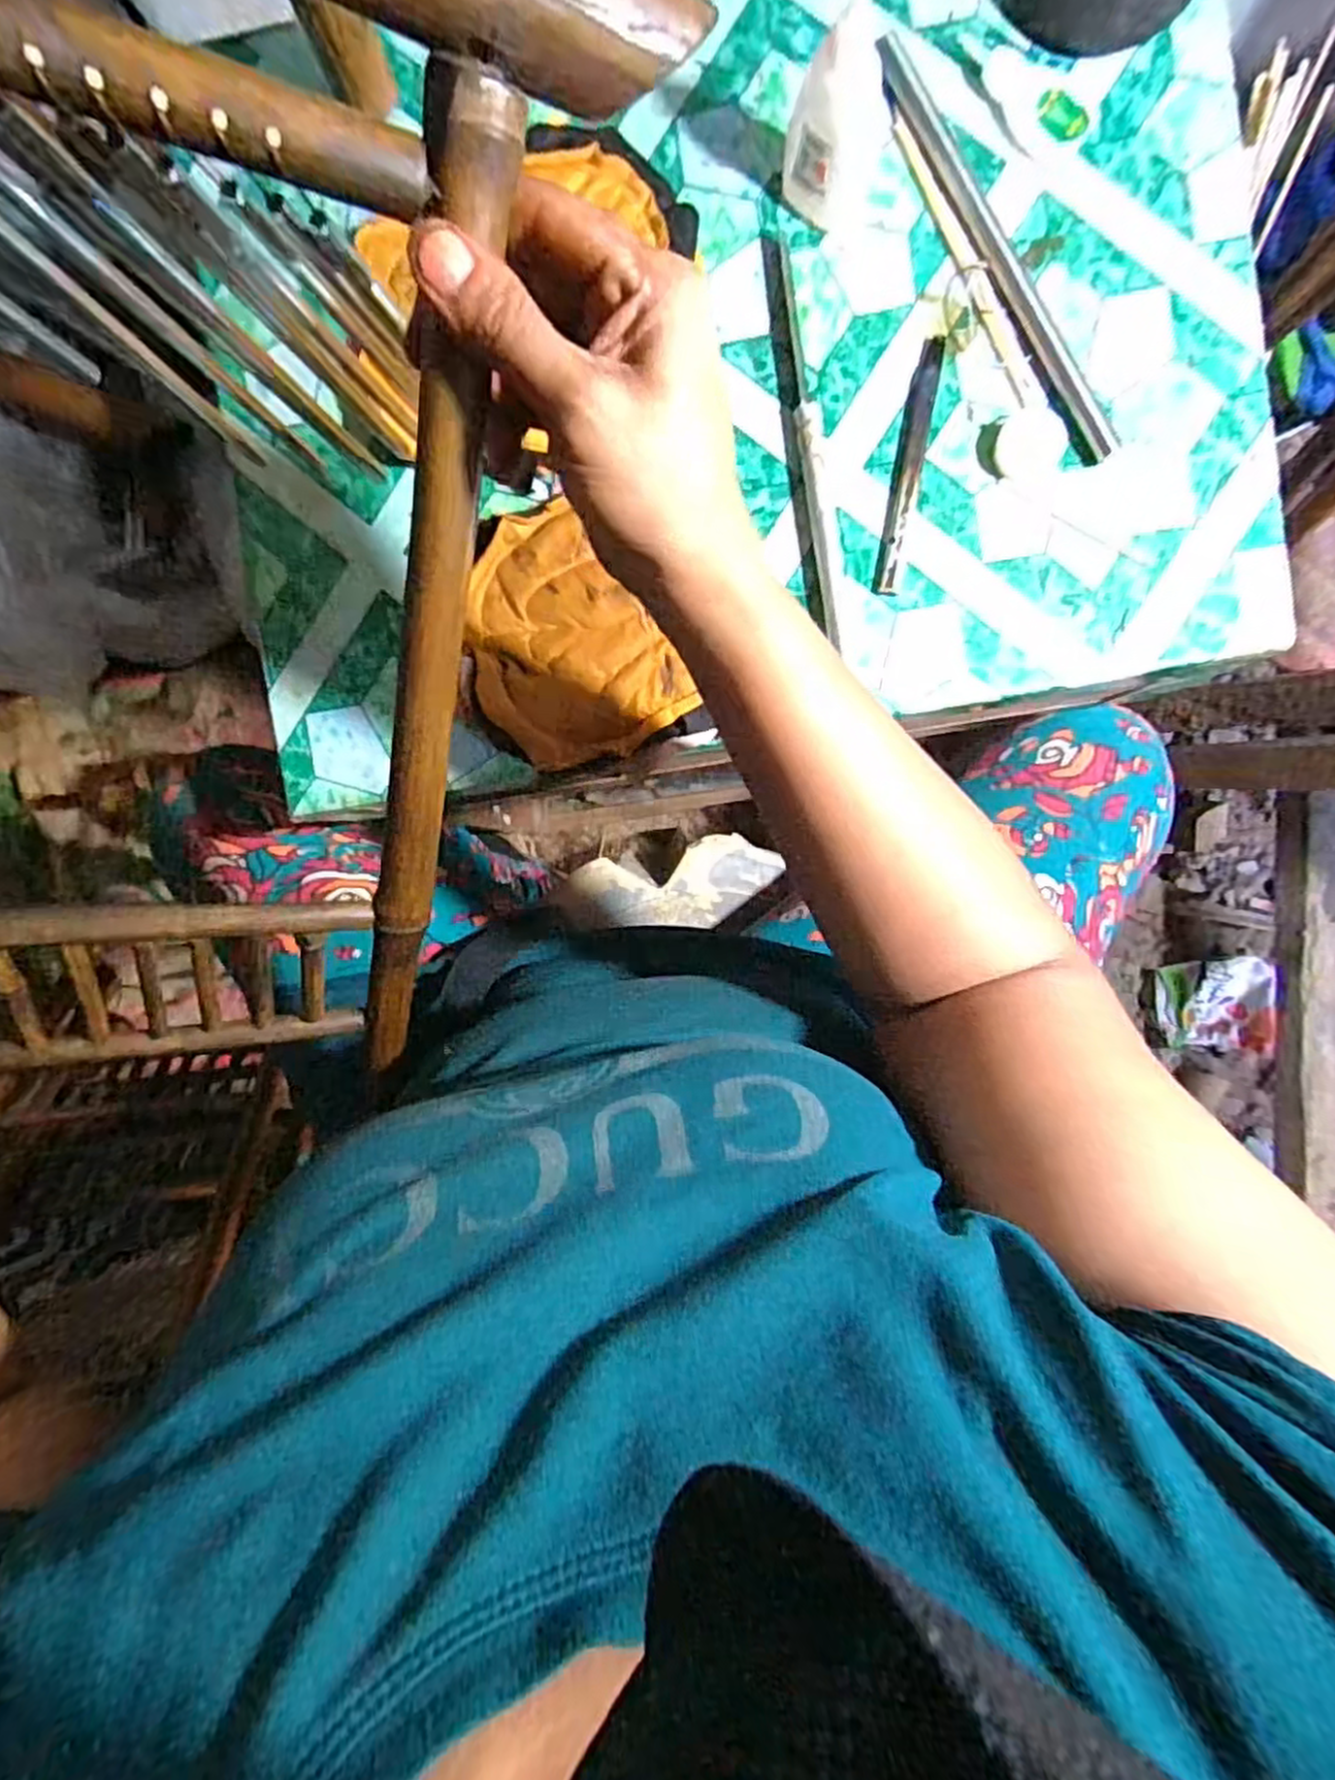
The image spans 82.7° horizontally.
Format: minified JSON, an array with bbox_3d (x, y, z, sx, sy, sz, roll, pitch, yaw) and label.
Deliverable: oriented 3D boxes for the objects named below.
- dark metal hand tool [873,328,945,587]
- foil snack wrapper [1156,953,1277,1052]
[{"bbox_3d":[0.125,-0.219,0.392,0.014,0.008,0.129,10,94,2],"label":"dark metal hand tool"},{"bbox_3d":[0.695,0.148,0.965,0.139,0.058,0.121,-3,93,3],"label":"foil snack wrapper"}]

